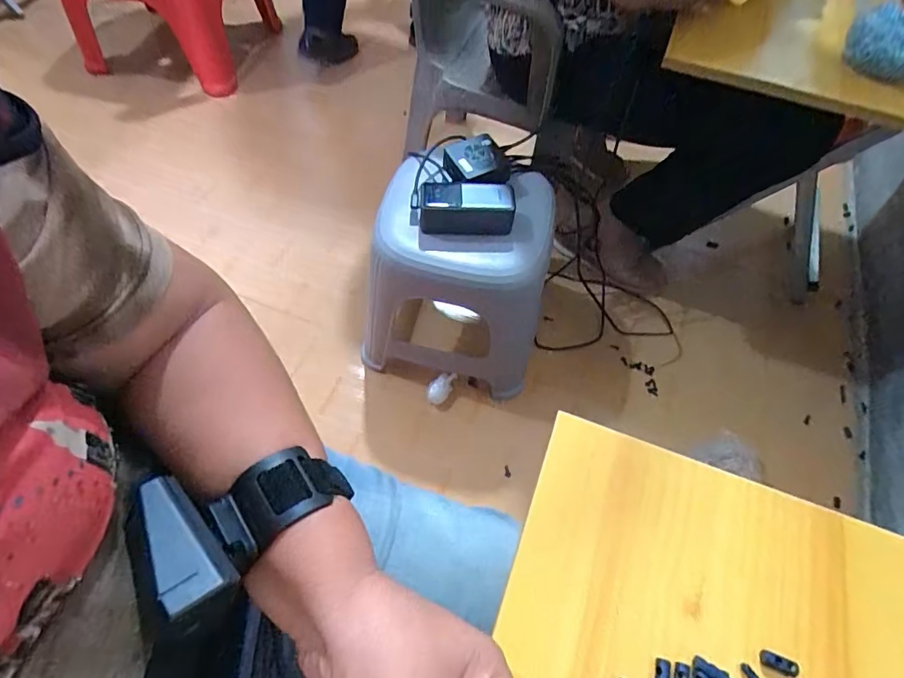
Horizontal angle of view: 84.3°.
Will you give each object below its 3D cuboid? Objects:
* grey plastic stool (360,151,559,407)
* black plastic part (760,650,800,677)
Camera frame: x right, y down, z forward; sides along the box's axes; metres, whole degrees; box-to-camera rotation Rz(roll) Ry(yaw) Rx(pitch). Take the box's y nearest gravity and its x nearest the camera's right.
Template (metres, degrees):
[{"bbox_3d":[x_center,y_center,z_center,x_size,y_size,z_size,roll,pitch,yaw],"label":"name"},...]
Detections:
[{"bbox_3d":[0.003,-0.094,0.837,0.283,0.301,0.231,10,59,3],"label":"grey plastic stool"},{"bbox_3d":[0.185,0.183,0.281,0.019,0.004,0.008,21,60,11],"label":"black plastic part"}]

